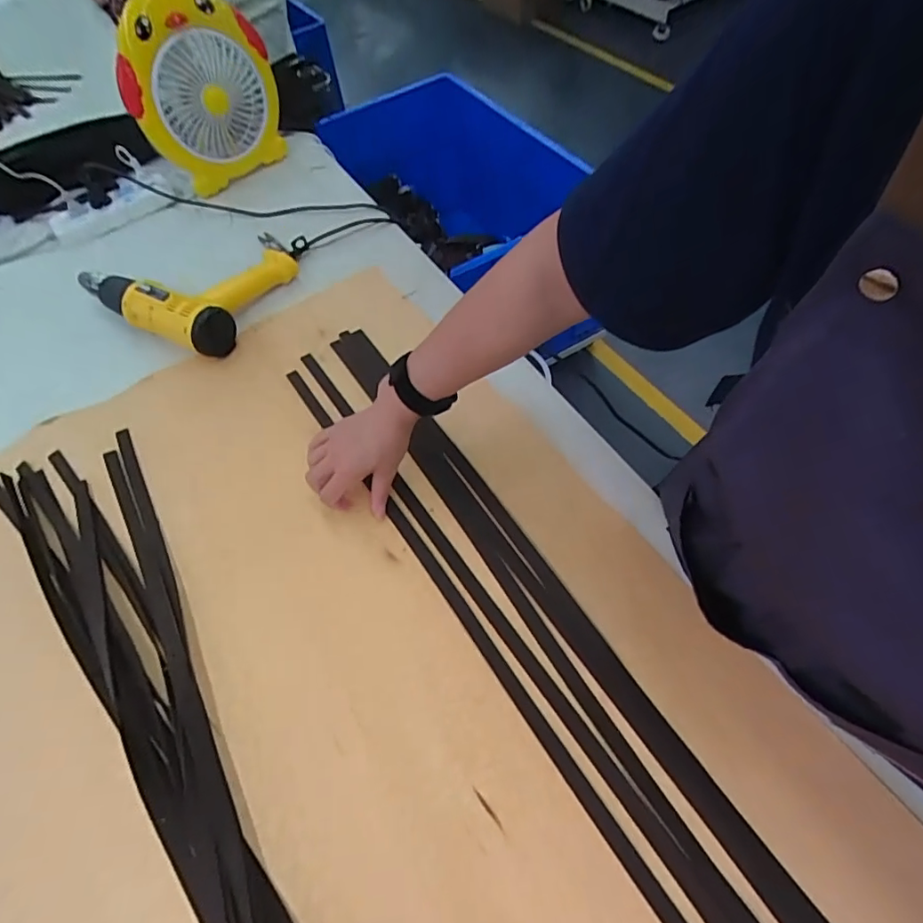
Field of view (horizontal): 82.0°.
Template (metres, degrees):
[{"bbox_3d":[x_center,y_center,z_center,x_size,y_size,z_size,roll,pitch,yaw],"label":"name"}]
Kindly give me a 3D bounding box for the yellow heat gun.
[{"bbox_3d":[-0.398,-0.292,0.806,0.275,0.075,0.260,23,62,18],"label":"yellow heat gun"}]

